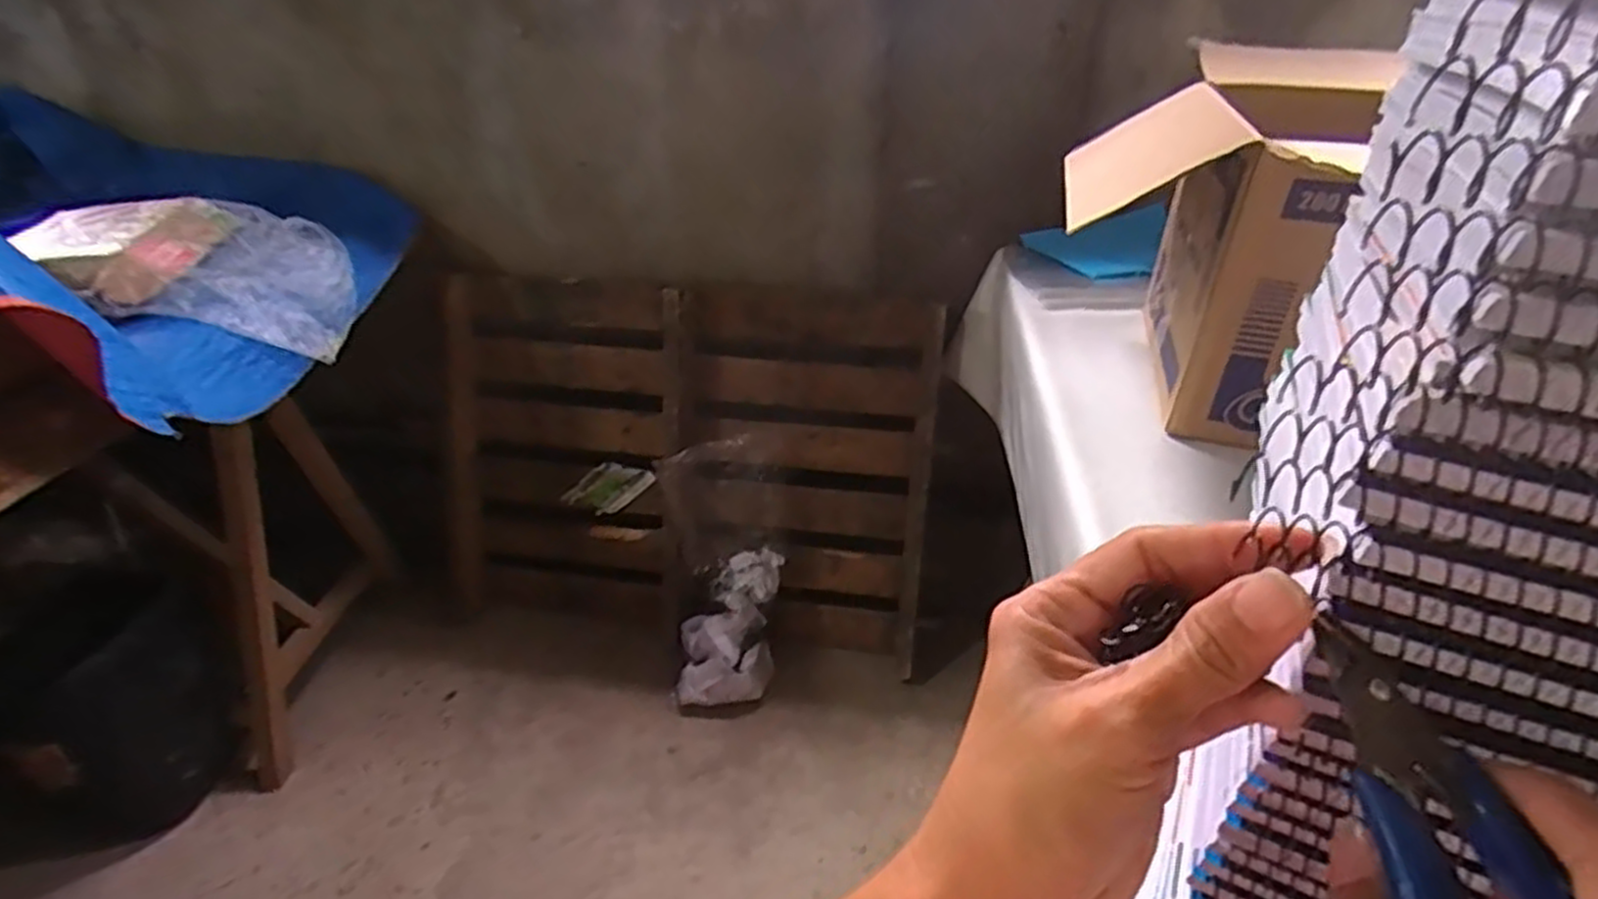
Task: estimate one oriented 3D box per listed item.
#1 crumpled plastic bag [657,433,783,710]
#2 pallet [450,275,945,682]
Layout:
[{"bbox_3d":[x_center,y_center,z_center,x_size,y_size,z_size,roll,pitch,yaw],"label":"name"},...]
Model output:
[{"bbox_3d":[-0.136,0.347,1.494,0.180,0.306,0.055,6,-9,-3],"label":"crumpled plastic bag"},{"bbox_3d":[-0.253,0.034,1.553,1.008,0.709,0.152,5,16,4],"label":"pallet"}]

